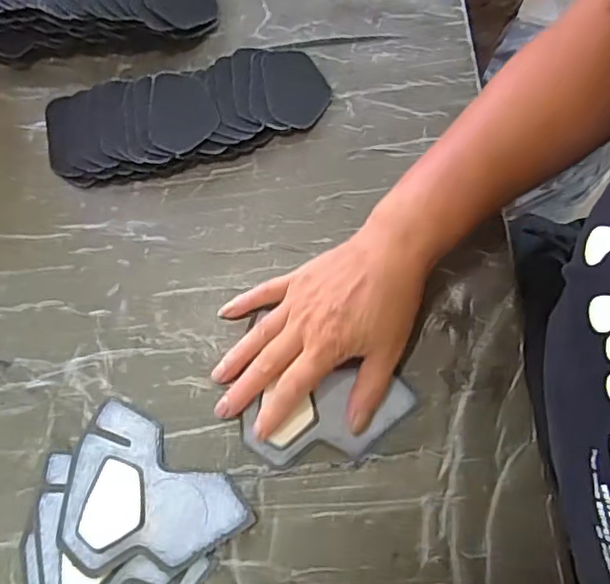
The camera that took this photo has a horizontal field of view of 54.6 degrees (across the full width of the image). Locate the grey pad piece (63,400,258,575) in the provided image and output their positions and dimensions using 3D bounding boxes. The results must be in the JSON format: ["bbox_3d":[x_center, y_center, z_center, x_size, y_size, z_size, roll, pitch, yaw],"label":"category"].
[{"bbox_3d":[-0.111,0.143,0.393,0.123,0.014,0.094,35,77,11],"label":"grey pad piece"}]

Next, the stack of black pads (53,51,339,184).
[{"bbox_3d":[-0.093,-0.141,0.462,0.217,0.021,0.083,-14,74,-3],"label":"stack of black pads"}]

